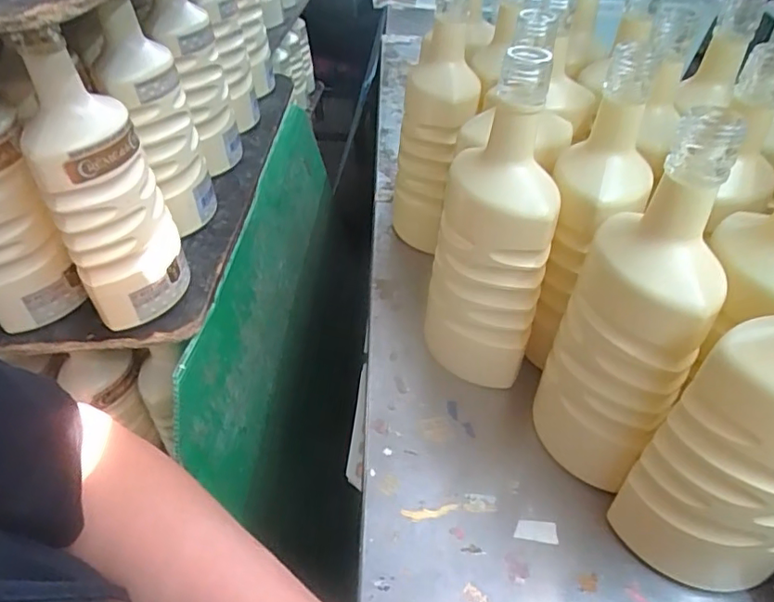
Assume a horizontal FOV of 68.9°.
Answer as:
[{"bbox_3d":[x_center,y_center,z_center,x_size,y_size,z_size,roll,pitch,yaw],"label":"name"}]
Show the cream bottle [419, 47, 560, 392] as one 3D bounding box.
[{"bbox_3d":[0.073,-0.043,0.408,0.081,0.243,0.071,4,42,4],"label":"cream bottle"}]

